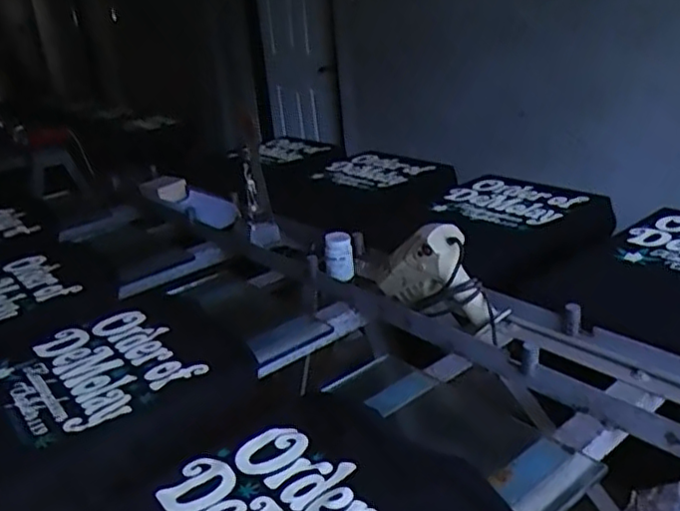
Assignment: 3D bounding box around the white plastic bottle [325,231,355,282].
[{"bbox_3d":[-0.003,0.002,1.465,0.063,0.099,0.058,-6,23,2],"label":"white plastic bottle"}]

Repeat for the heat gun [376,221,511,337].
[{"bbox_3d":[0.175,0.037,1.217,0.294,0.181,0.071,15,31,41],"label":"heat gun"}]

